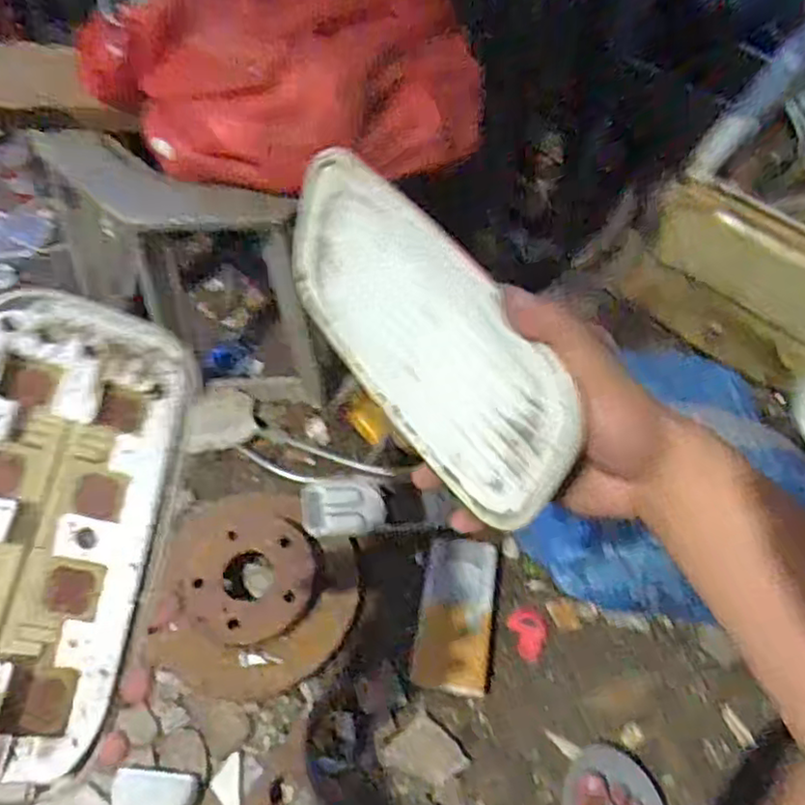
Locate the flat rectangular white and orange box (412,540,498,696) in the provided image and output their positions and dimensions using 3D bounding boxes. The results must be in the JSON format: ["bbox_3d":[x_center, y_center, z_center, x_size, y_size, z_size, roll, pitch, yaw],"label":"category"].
[{"bbox_3d":[0.064,0.247,0.793,0.081,0.017,0.168,7,68,5],"label":"flat rectangular white and orange box"}]

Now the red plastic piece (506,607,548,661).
[{"bbox_3d":[0.150,0.272,0.797,0.041,0.013,0.056,-17,57,-12],"label":"red plastic piece"}]

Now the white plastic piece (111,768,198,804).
[{"bbox_3d":[-0.254,0.403,0.686,0.078,0.017,0.053,3,55,2],"label":"white plastic piece"}]

